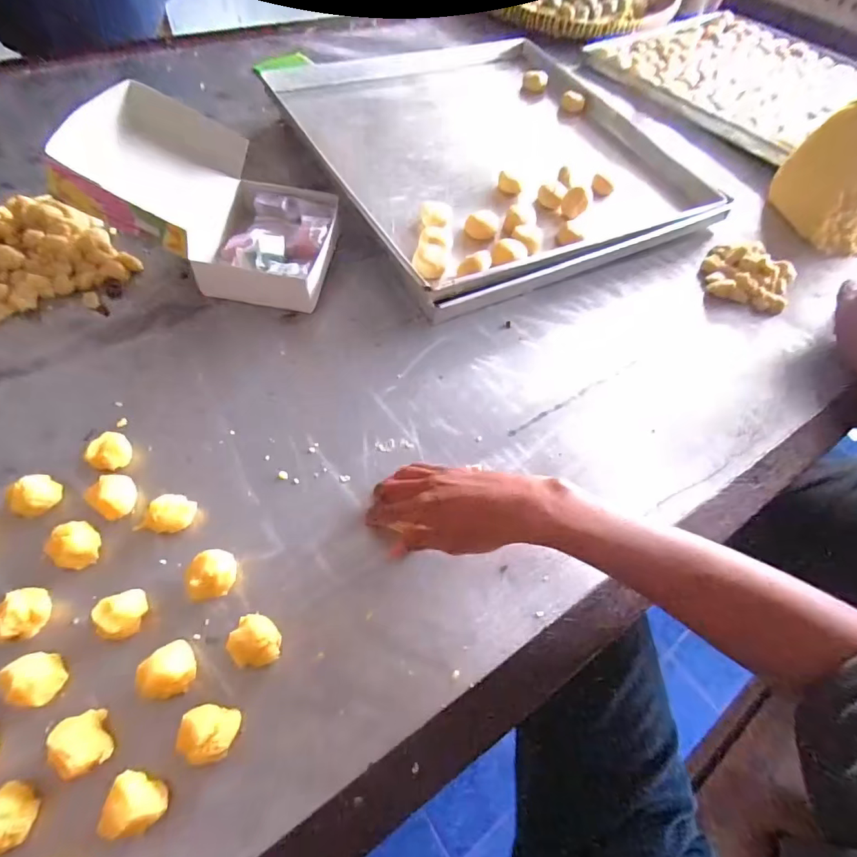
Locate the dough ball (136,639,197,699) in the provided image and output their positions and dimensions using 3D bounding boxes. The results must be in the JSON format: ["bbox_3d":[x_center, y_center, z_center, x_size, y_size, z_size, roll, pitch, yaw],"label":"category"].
[{"bbox_3d":[-0.175,0.163,0.313,0.028,0.030,0.032,-21,62,-16],"label":"dough ball"}]

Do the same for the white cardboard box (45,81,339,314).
[{"bbox_3d":[-0.221,-0.250,0.503,0.222,0.143,0.180,9,58,2],"label":"white cardboard box"}]

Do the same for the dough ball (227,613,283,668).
[{"bbox_3d":[-0.120,0.149,0.324,0.031,0.030,0.031,-2,59,-5],"label":"dough ball"}]

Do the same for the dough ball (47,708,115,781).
[{"bbox_3d":[-0.213,0.195,0.287,0.026,0.025,0.033,-26,63,-18],"label":"dough ball"}]

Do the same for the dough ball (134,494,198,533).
[{"bbox_3d":[-0.210,0.070,0.372,0.028,0.027,0.040,33,62,16],"label":"dough ball"}]

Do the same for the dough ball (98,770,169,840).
[{"bbox_3d":[-0.170,0.218,0.271,0.029,0.026,0.028,2,58,-3],"label":"dough ball"}]

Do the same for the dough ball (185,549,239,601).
[{"bbox_3d":[-0.162,0.110,0.349,0.030,0.025,0.034,-13,60,-11],"label":"dough ball"}]

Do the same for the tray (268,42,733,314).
[{"bbox_3d":[0.100,-0.419,0.688,0.521,0.059,0.507,-24,63,-17],"label":"tray"}]

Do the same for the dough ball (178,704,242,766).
[{"bbox_3d":[-0.138,0.192,0.293,0.032,0.020,0.030,4,58,-1],"label":"dough ball"}]

